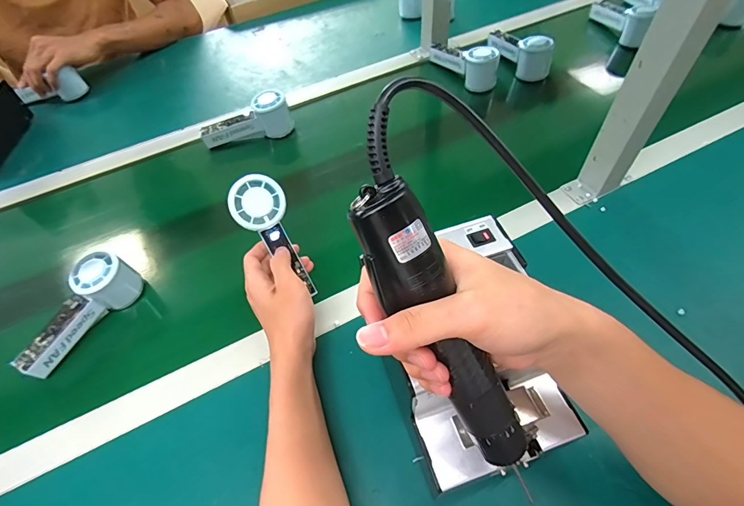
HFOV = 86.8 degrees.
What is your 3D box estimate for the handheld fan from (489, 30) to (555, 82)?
[{"bbox_3d":[0.279,-0.390,0.743,0.056,0.064,0.143,-17,54,-7],"label":"handheld fan"}]

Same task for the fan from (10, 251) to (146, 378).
[{"bbox_3d":[-0.345,0.073,0.467,0.046,0.065,0.145,12,55,14],"label":"fan"}]

